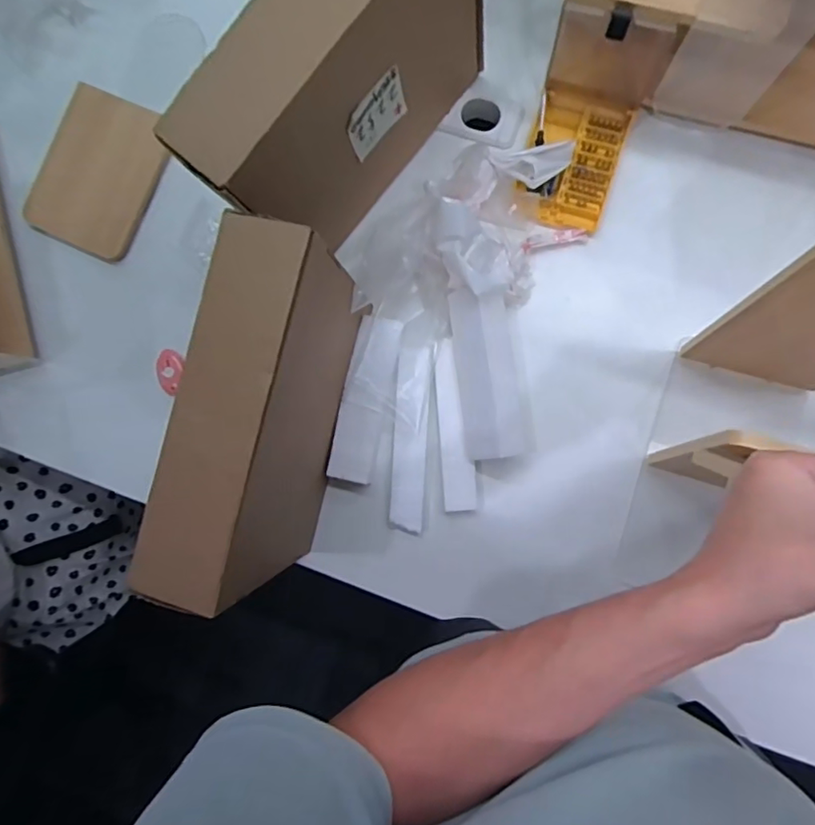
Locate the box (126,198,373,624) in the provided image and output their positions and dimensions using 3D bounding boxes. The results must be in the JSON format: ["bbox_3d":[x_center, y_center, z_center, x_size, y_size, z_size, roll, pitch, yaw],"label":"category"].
[{"bbox_3d":[-0.142,0.006,0.598,0.086,0.285,0.330,14,90,6],"label":"box"}]

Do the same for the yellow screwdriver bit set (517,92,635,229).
[{"bbox_3d":[0.196,-0.297,0.678,0.106,0.022,0.146,17,90,6],"label":"yellow screwdriver bit set"}]

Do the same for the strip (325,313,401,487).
[{"bbox_3d":[-0.048,-0.016,0.704,0.062,0.014,0.202,12,89,-15],"label":"strip"}]

